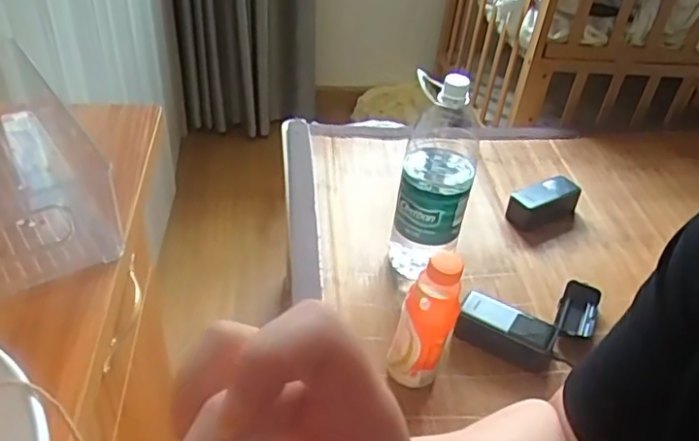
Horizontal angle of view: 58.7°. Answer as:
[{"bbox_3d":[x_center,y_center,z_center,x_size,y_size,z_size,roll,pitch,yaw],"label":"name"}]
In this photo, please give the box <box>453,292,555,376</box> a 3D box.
[{"bbox_3d":[0.212,0.151,0.846,0.128,0.051,0.059,19,40,18],"label":"box"}]

